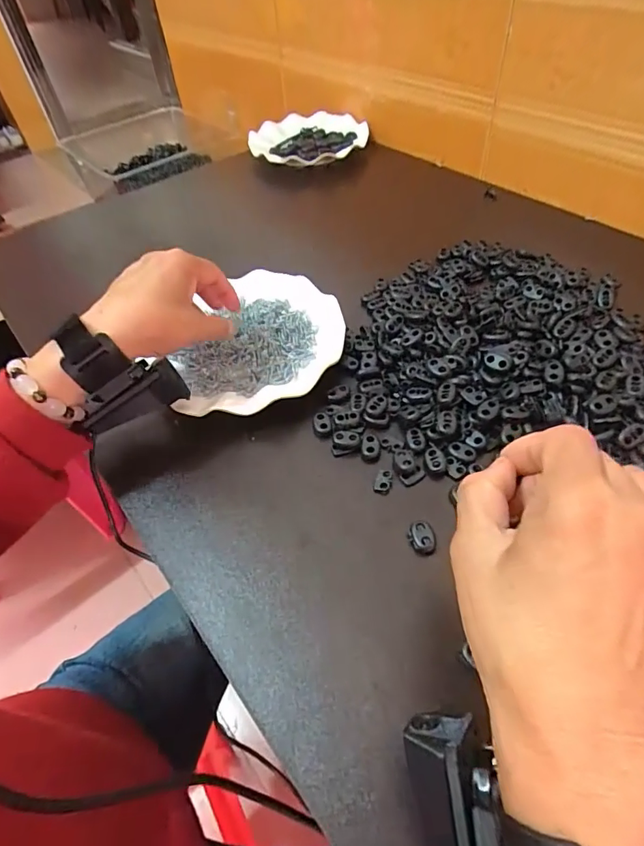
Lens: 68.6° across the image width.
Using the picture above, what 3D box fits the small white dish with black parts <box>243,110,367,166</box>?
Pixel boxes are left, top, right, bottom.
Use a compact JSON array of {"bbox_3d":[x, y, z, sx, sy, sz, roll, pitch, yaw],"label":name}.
[{"bbox_3d":[-0.017,-0.426,0.711,0.155,0.031,0.144,-2,51,2],"label":"small white dish with black parts"}]

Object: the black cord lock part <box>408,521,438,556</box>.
[{"bbox_3d":[0.065,0.075,0.309,0.016,0.005,0.022,-10,51,-4],"label":"black cord lock part"}]

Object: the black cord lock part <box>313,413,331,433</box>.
[{"bbox_3d":[0.000,-0.001,0.374,0.013,0.004,0.017,-6,50,-1],"label":"black cord lock part"}]

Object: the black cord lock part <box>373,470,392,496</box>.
[{"bbox_3d":[0.045,0.041,0.340,0.011,0.004,0.019,15,53,15],"label":"black cord lock part"}]

